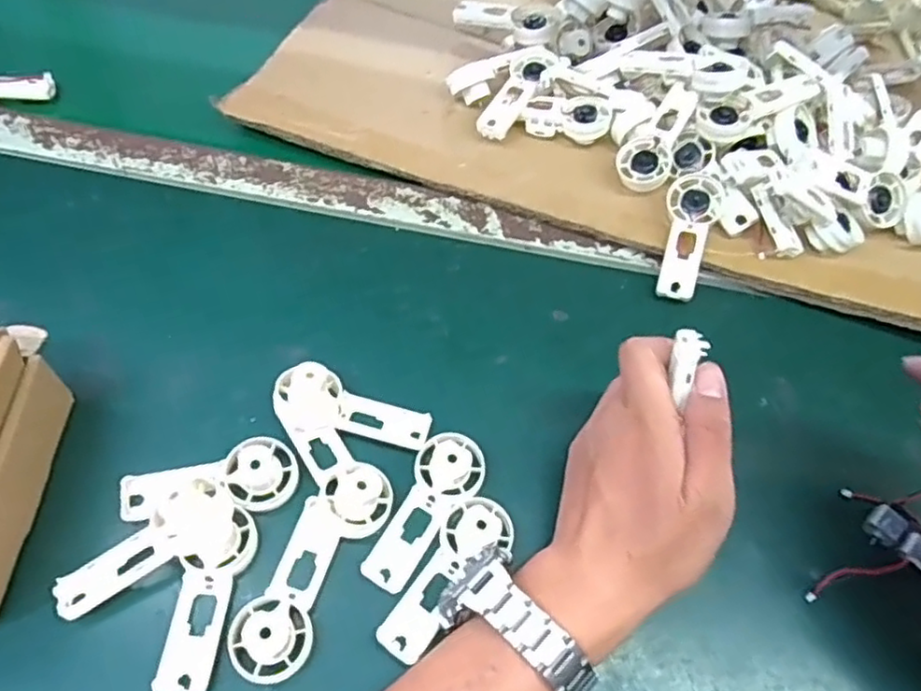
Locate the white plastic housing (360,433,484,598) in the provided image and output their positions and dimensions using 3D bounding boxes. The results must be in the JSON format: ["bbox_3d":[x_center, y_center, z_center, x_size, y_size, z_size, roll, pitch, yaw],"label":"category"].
[{"bbox_3d":[-0.019,0.090,0.375,0.038,0.013,0.092,26,61,11],"label":"white plastic housing"}]

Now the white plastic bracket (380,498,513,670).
[{"bbox_3d":[-0.009,0.122,0.361,0.037,0.009,0.093,37,63,16],"label":"white plastic bracket"}]

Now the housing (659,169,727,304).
[{"bbox_3d":[0.163,-0.080,0.477,0.038,0.018,0.100,16,75,5],"label":"housing"}]

